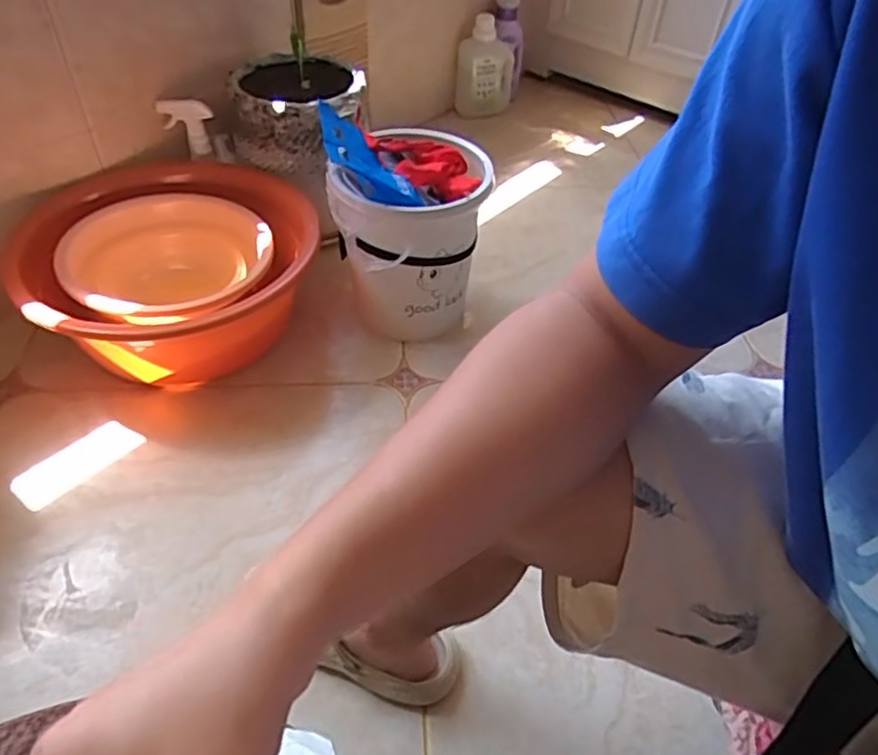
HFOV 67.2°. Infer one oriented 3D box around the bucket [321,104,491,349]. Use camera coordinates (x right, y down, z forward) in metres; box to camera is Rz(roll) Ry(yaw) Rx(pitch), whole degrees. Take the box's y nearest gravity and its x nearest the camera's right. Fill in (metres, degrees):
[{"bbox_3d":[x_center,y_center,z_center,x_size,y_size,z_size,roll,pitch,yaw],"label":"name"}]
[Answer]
[{"bbox_3d":[-0.057,-0.247,1.118,0.250,0.319,0.241,-3,46,-8],"label":"bucket"}]

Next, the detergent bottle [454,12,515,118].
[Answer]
[{"bbox_3d":[0.127,-0.820,1.758,0.172,0.230,0.072,-30,54,-28],"label":"detergent bottle"}]

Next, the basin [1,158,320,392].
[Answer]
[{"bbox_3d":[-0.426,-0.159,1.095,0.424,0.188,0.450,2,46,-2],"label":"basin"}]

